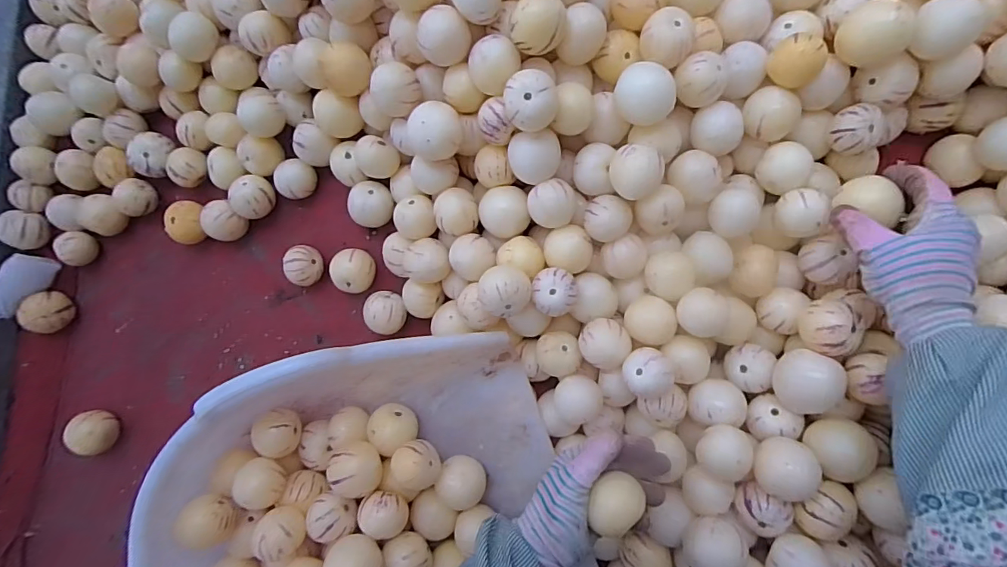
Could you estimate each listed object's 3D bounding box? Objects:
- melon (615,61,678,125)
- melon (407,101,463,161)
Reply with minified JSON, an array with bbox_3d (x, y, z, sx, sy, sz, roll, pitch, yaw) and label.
[{"bbox_3d":[0.126,-0.167,0.431,0.051,0.042,0.043,-2,88,7],"label":"melon"},{"bbox_3d":[-0.066,-0.144,0.467,0.047,0.046,0.049,0,89,7],"label":"melon"}]

